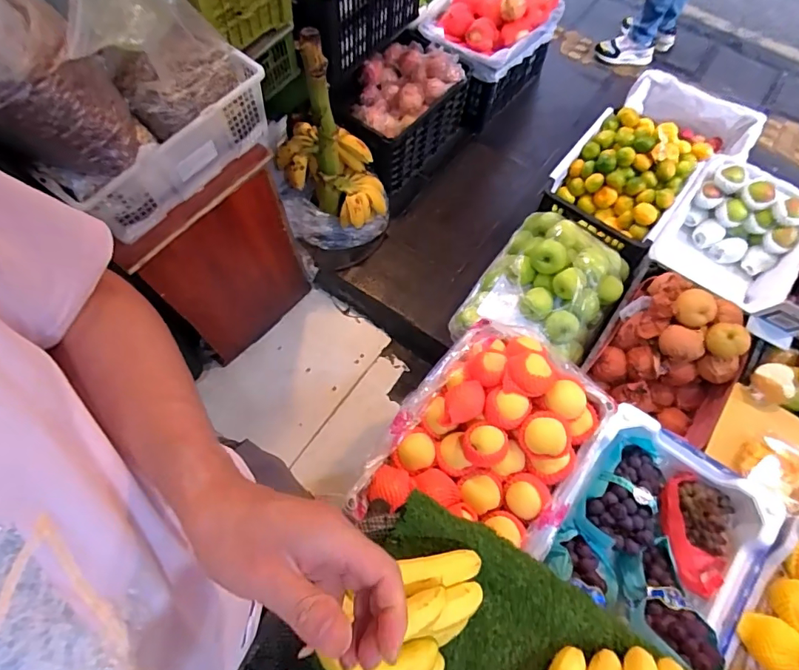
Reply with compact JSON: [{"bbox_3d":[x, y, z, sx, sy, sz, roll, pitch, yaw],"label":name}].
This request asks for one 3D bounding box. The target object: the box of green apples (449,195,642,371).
[{"bbox_3d":[0.423,-0.156,1.302,0.353,0.185,0.538,33,70,14],"label":"box of green apples"}]

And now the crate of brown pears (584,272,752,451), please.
[{"bbox_3d":[0.709,0.055,1.243,0.336,0.223,0.327,32,70,13],"label":"crate of brown pears"}]

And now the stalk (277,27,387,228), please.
[{"bbox_3d":[-0.205,-0.588,1.396,0.314,0.528,0.208,30,69,12],"label":"stalk"}]

